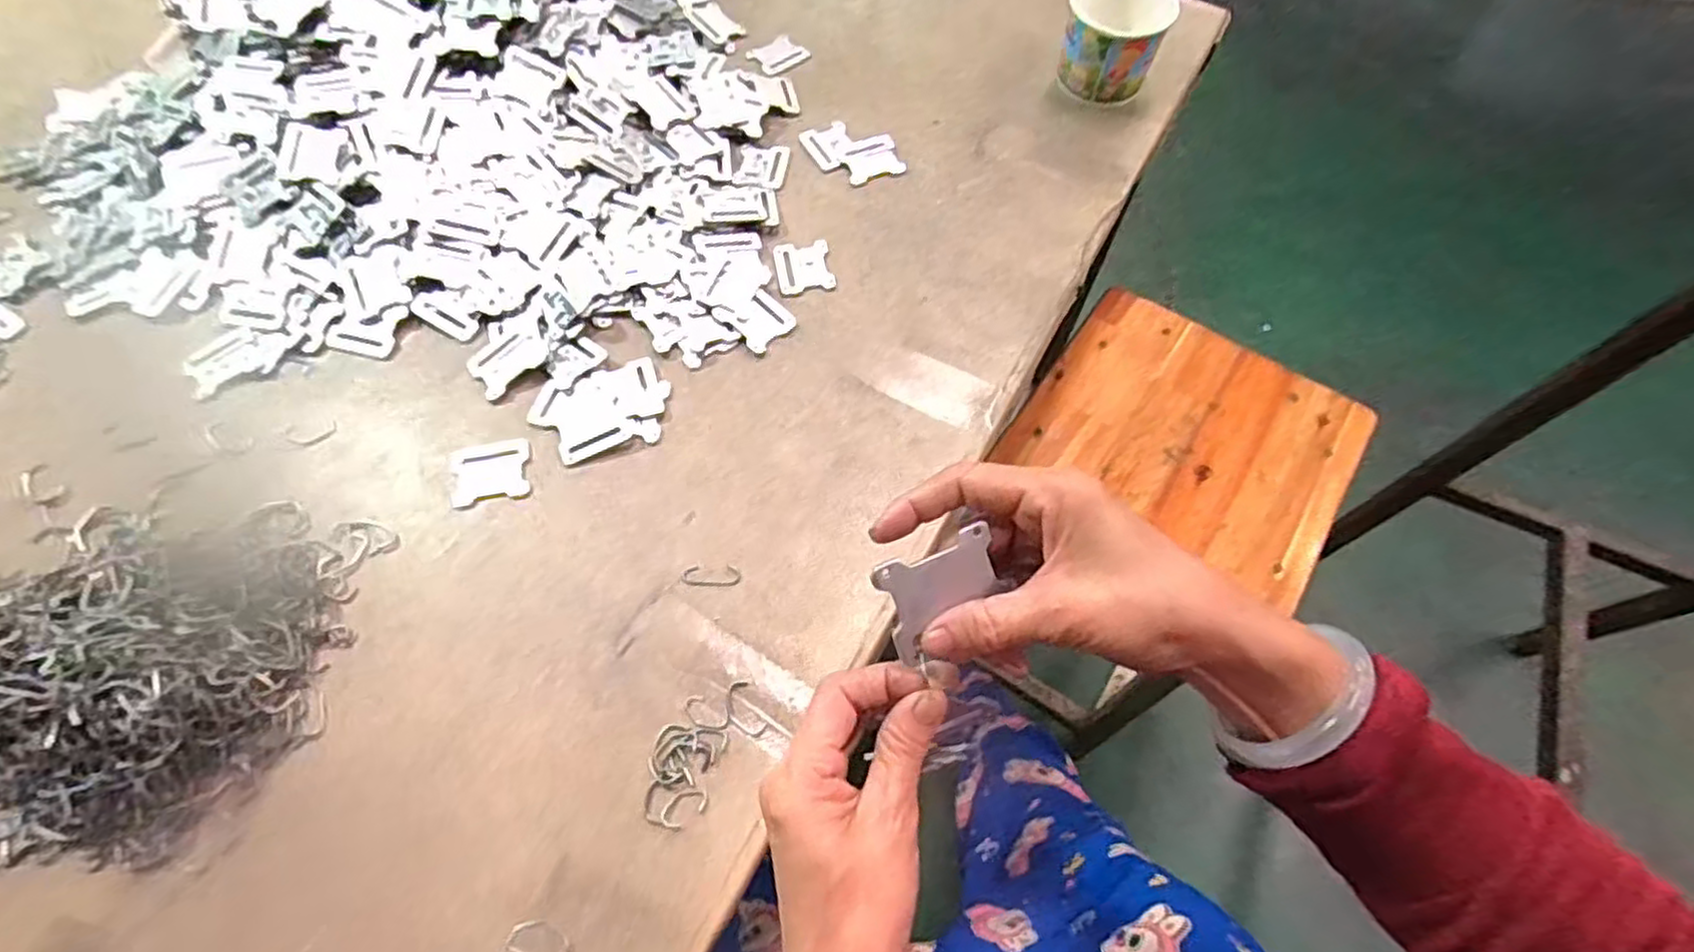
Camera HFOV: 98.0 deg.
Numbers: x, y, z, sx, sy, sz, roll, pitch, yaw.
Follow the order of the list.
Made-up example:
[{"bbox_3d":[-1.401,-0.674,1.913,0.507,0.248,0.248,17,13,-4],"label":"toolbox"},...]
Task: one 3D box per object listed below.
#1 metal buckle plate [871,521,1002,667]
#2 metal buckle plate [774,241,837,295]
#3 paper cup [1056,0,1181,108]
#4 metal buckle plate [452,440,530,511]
[{"bbox_3d":[0.037,0.046,0.285,0.047,0.004,0.040,-22,97,-6],"label":"metal buckle plate"},{"bbox_3d":[-0.035,-0.169,0.592,0.044,0.004,0.051,-10,64,-6],"label":"metal buckle plate"},{"bbox_3d":[0.239,-0.393,0.668,0.086,0.086,0.083,0,63,-1],"label":"paper cup"},{"bbox_3d":[-0.243,-0.003,0.502,0.051,0.004,0.045,-9,64,-5],"label":"metal buckle plate"}]

